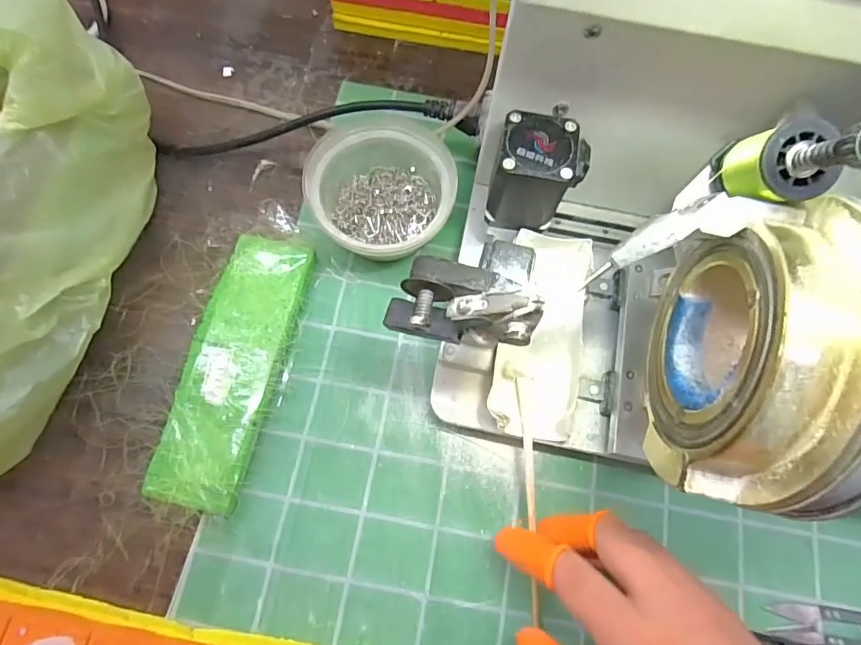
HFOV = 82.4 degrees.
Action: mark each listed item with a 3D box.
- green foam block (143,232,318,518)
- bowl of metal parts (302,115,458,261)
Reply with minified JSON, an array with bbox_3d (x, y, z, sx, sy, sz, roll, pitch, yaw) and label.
[{"bbox_3d":[-0.128,0.027,0.324,0.058,0.015,0.178,12,73,2],"label":"green foam block"},{"bbox_3d":[-0.033,-0.087,0.346,0.095,0.053,0.101,0,73,-1],"label":"bowl of metal parts"}]

